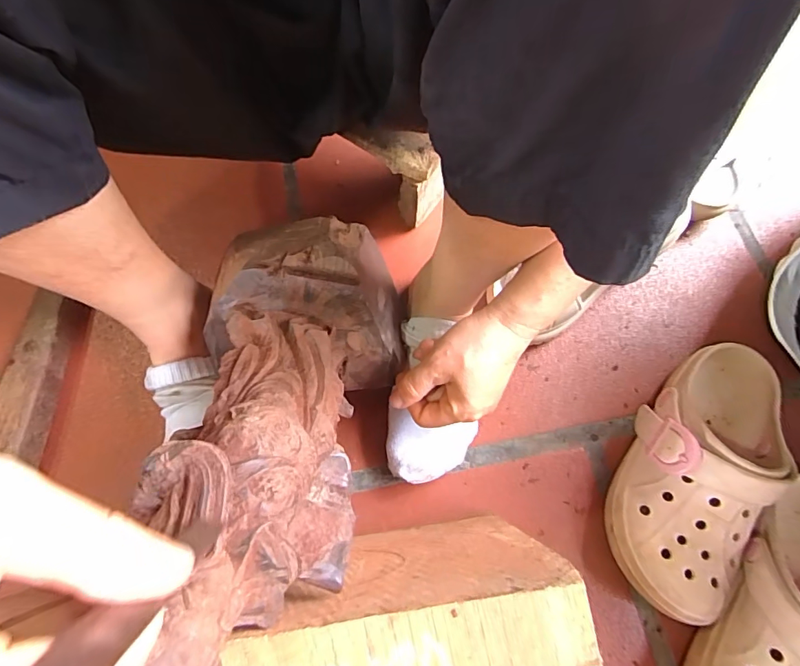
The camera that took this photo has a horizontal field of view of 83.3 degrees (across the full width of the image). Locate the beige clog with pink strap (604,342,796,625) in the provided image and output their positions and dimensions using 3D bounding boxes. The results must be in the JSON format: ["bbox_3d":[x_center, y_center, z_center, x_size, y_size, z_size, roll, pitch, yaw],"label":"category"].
[{"bbox_3d":[0.261,0.112,0.392,0.103,0.089,0.242,27,72,10],"label":"beige clog with pink strap"}]

